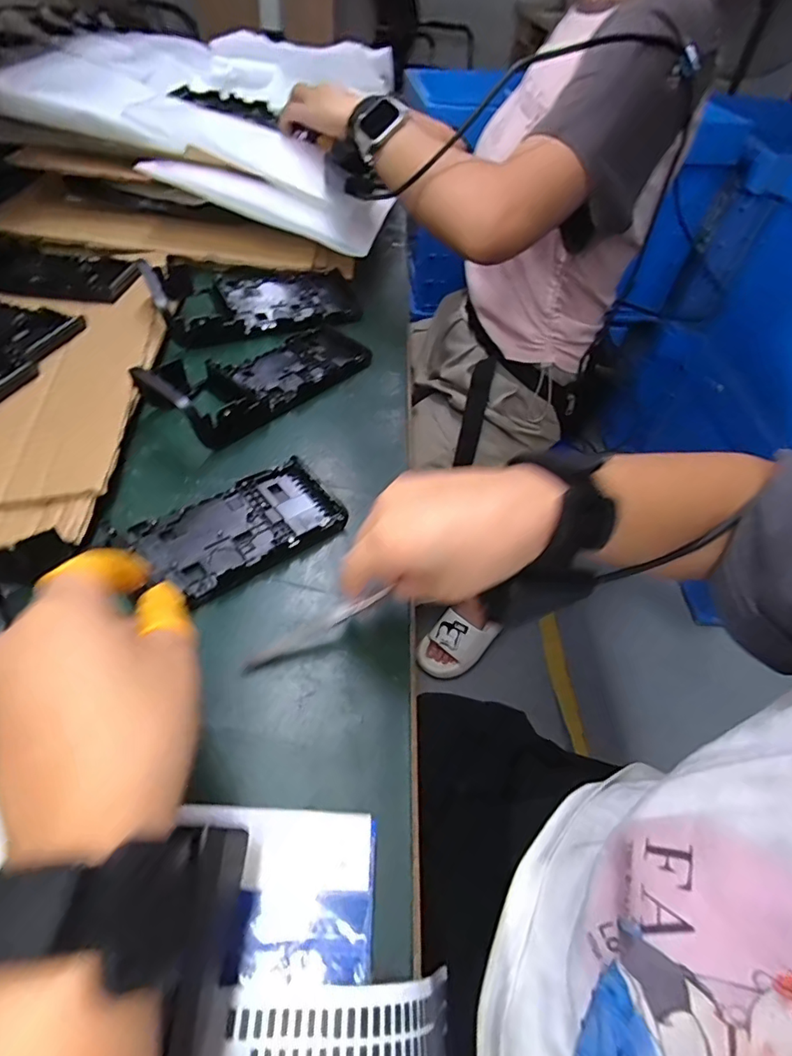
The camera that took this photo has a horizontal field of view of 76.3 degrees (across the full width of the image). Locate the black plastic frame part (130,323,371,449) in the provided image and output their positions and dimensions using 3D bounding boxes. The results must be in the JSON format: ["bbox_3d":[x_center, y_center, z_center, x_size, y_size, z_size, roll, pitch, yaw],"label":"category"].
[{"bbox_3d":[-0.115,-0.149,0.449,0.084,0.053,0.218,35,56,20],"label":"black plastic frame part"}]

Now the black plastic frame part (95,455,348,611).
[{"bbox_3d":[-0.110,0.003,0.355,0.143,0.013,0.081,-29,59,-26],"label":"black plastic frame part"}]

